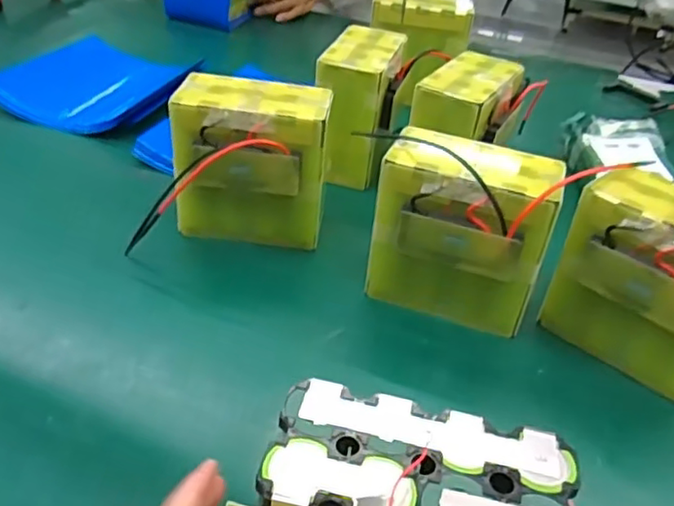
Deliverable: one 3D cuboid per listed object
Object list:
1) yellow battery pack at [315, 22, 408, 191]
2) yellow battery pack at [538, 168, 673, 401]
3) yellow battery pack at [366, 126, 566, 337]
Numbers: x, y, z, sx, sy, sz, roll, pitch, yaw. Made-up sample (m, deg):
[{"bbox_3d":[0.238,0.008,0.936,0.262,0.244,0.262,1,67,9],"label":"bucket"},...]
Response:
[{"bbox_3d":[0.028,-0.177,0.750,0.084,0.133,0.152,12,37,8],"label":"yellow battery pack"},{"bbox_3d":[0.256,0.028,0.512,0.147,0.158,0.093,29,42,28],"label":"yellow battery pack"},{"bbox_3d":[0.105,-0.015,0.554,0.145,0.151,0.092,16,37,12],"label":"yellow battery pack"}]

